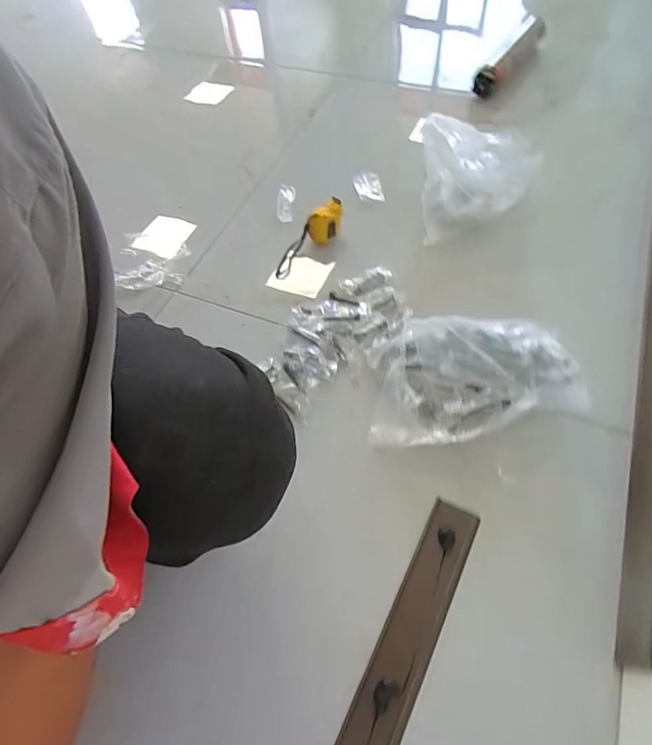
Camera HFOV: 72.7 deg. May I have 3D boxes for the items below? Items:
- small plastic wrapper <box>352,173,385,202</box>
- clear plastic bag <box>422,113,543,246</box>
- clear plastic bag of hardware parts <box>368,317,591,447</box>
[{"bbox_3d":[0.089,-0.388,0.927,0.056,0.030,0.072,-8,59,-1],"label":"small plastic wrapper"},{"bbox_3d":[0.279,-0.372,0.822,0.211,0.131,0.188,-7,59,0],"label":"clear plastic bag"},{"bbox_3d":[0.204,0.008,0.629,0.281,0.066,0.189,-3,59,2],"label":"clear plastic bag of hardware parts"}]

